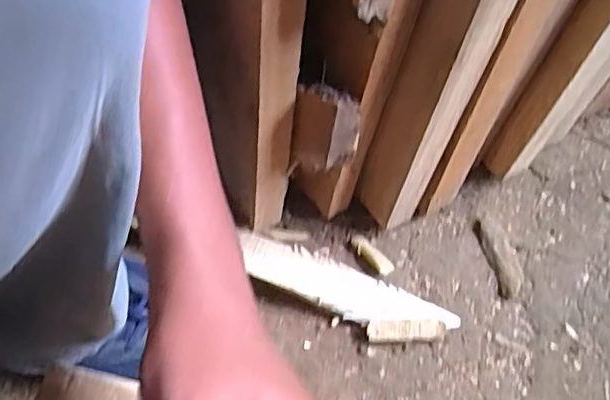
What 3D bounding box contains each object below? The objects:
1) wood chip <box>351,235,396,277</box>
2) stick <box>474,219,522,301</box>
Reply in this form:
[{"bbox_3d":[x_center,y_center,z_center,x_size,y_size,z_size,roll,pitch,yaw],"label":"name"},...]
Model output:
[{"bbox_3d":[0.063,0.052,0.551,0.016,0.004,0.049,-37,70,-18],"label":"wood chip"},{"bbox_3d":[0.187,0.054,0.553,0.026,0.007,0.080,-11,64,-7],"label":"stick"}]

